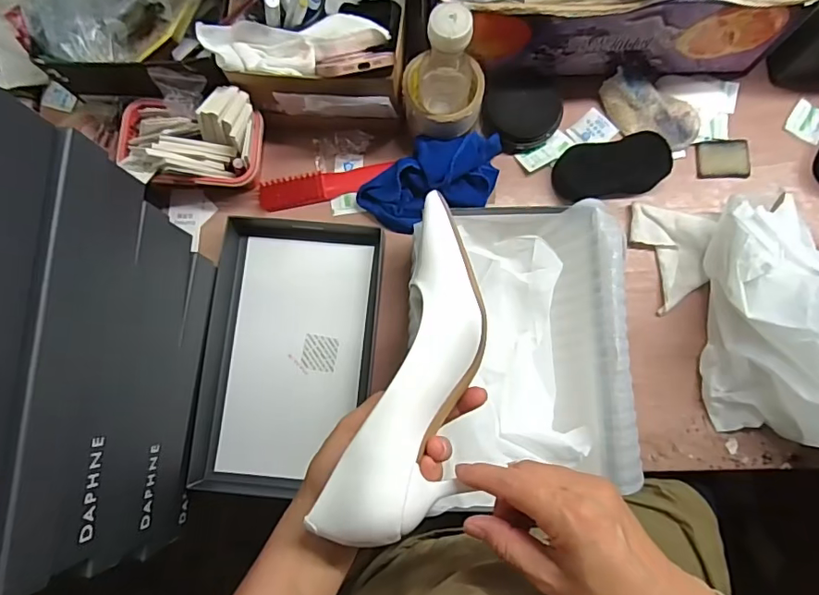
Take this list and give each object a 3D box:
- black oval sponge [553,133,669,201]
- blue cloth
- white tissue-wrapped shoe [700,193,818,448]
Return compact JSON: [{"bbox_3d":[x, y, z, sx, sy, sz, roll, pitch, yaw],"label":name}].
[{"bbox_3d":[0.236,-0.150,0.600,0.128,0.038,0.063,-10,80,1],"label":"black oval sponge"},{"bbox_3d":[0.027,-0.138,0.602,0.177,0.049,0.089,-17,80,-1],"label":"blue cloth"},{"bbox_3d":[0.387,0.028,0.528,0.129,0.117,0.261,-1,81,2],"label":"white tissue-wrapped shoe"}]

